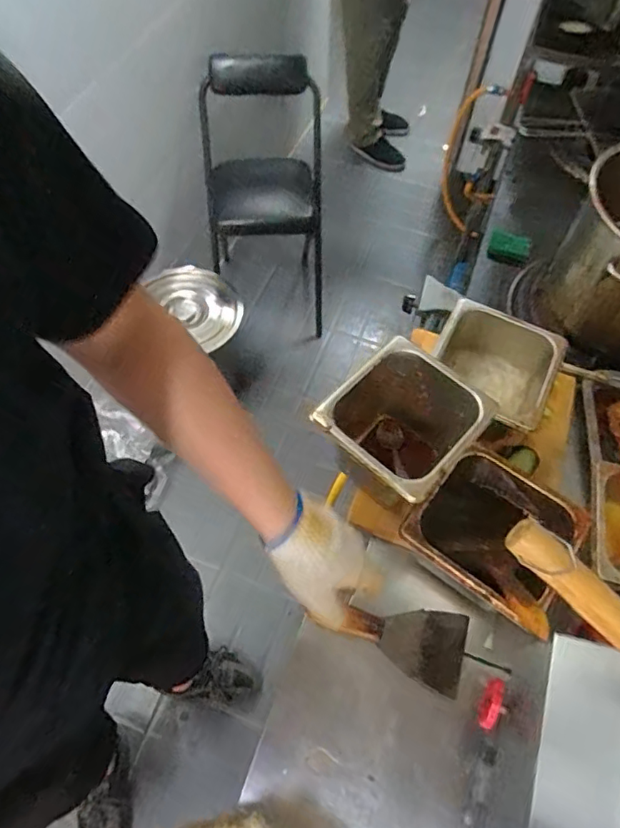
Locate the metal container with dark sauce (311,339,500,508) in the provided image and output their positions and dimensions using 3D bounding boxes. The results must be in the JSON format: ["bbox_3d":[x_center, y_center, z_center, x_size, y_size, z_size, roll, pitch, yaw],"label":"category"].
[{"bbox_3d":[0.110,0.030,0.704,0.157,0.144,0.169,35,65,17],"label":"metal container with dark sauce"}]

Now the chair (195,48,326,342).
[{"bbox_3d":[-0.143,-0.637,1.703,0.345,0.693,0.399,-2,60,-3],"label":"chair"}]

